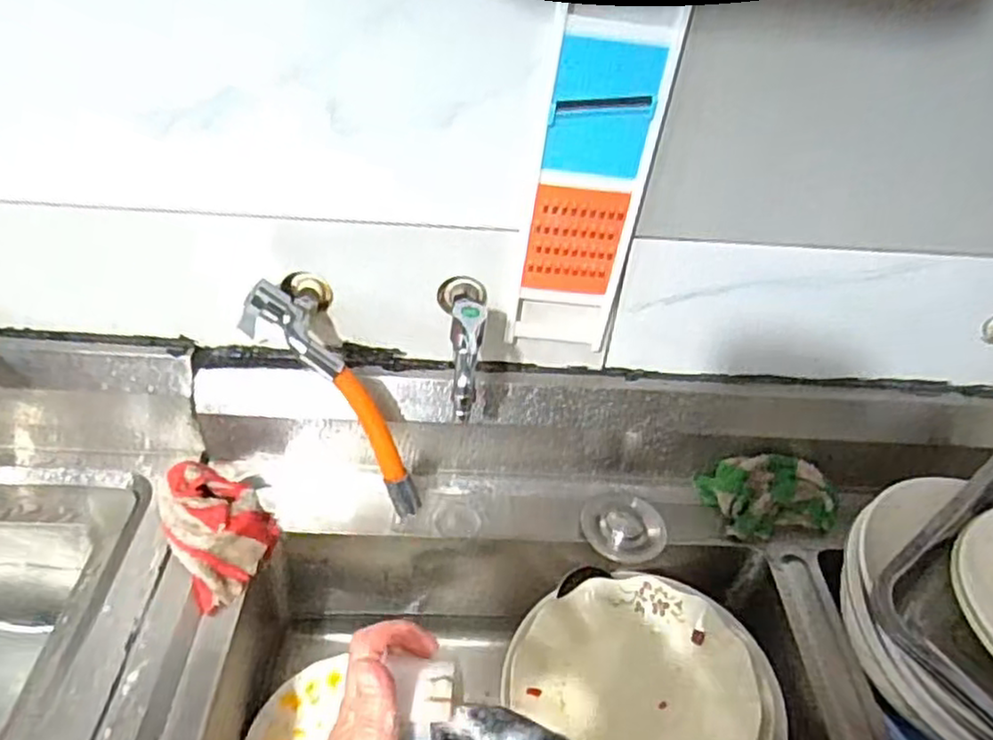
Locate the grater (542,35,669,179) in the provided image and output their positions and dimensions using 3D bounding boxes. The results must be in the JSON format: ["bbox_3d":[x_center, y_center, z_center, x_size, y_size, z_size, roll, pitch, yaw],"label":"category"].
[{"bbox_3d":[0.081,-0.200,0.542,0.080,0.098,0.006,2,40,-4],"label":"grater"}]

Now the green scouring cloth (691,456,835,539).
[{"bbox_3d":[0.290,0.129,0.739,0.128,0.052,0.077,-3,40,-11],"label":"green scouring cloth"}]

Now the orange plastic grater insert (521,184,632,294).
[{"bbox_3d":[0.067,-0.111,0.609,0.078,0.097,0.004,2,40,-4],"label":"orange plastic grater insert"}]

